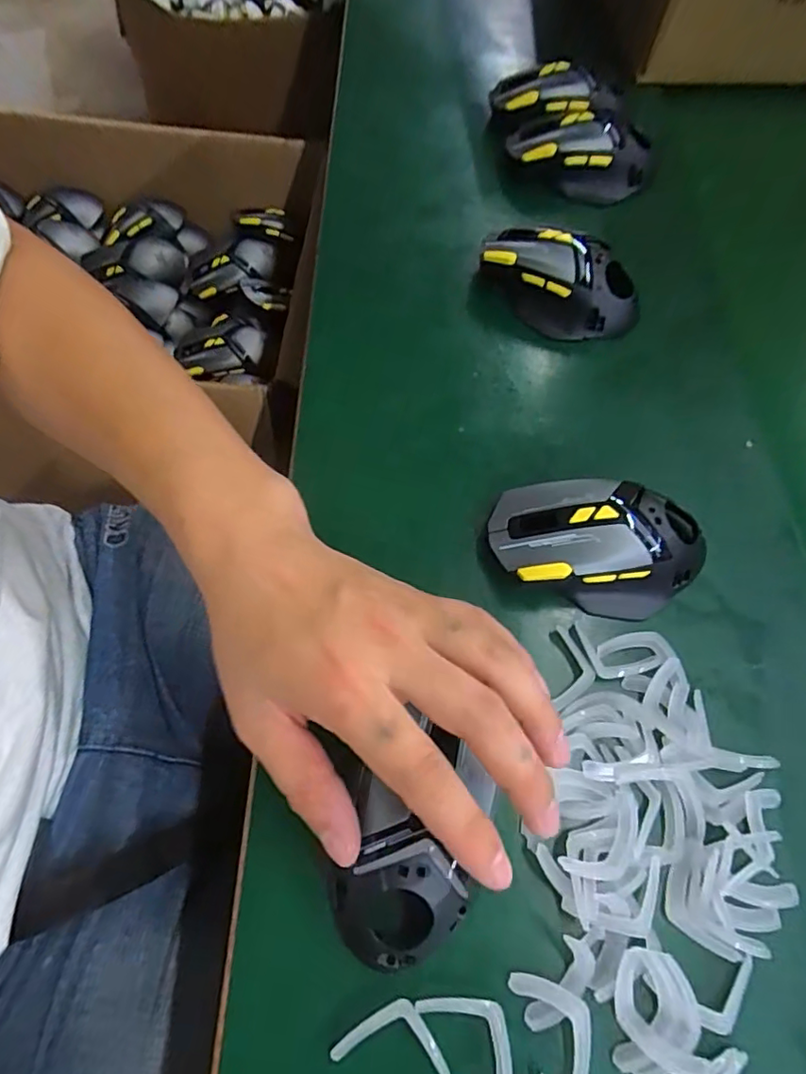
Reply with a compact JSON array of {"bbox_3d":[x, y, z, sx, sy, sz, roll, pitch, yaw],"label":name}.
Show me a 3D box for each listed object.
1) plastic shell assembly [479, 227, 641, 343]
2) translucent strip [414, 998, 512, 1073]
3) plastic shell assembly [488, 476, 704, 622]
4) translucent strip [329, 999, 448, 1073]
[{"bbox_3d":[0.108,-0.180,0.390,0.066,0.044,0.118,-39,73,-17],"label":"plastic shell assembly"},{"bbox_3d":[0.030,0.201,0.229,0.046,0.004,0.023,41,71,14],"label":"translucent strip"},{"bbox_3d":[0.107,0.002,0.303,0.118,0.037,0.070,10,66,2],"label":"plastic shell assembly"},{"bbox_3d":[-0.004,0.202,0.228,0.046,0.004,0.023,8,66,1],"label":"translucent strip"}]

